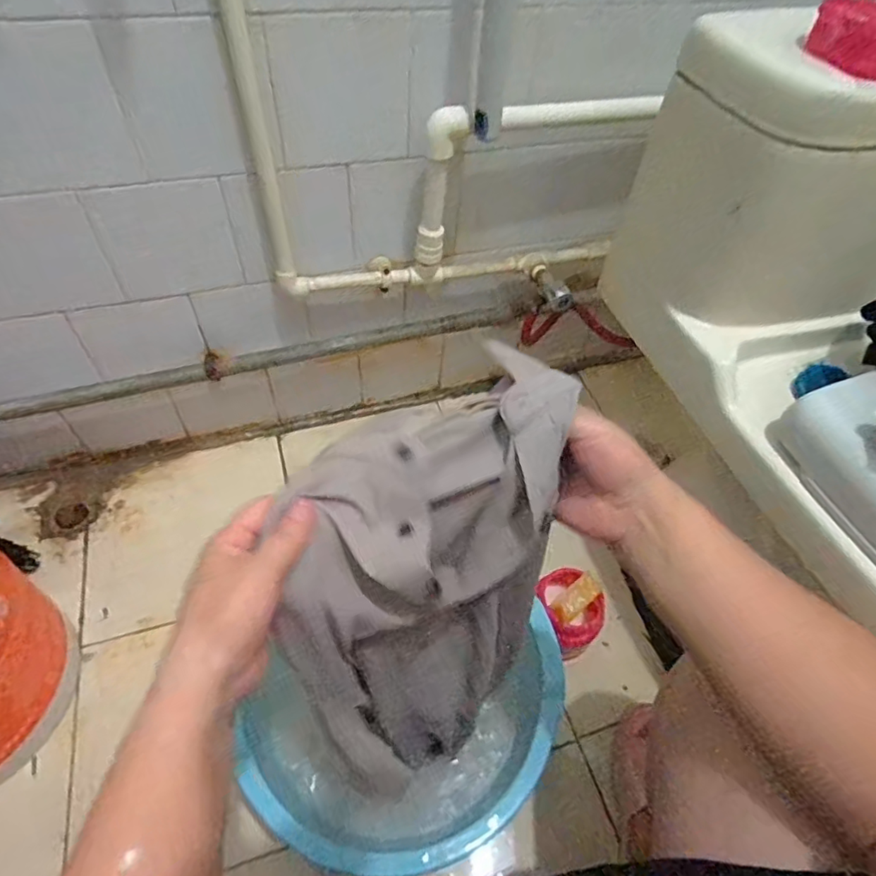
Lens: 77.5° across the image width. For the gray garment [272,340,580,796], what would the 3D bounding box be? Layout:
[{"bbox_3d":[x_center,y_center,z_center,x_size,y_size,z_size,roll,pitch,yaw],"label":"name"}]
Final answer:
[{"bbox_3d":[-0.018,0.138,0.402,0.161,0.389,0.127,14,31,6],"label":"gray garment"}]

